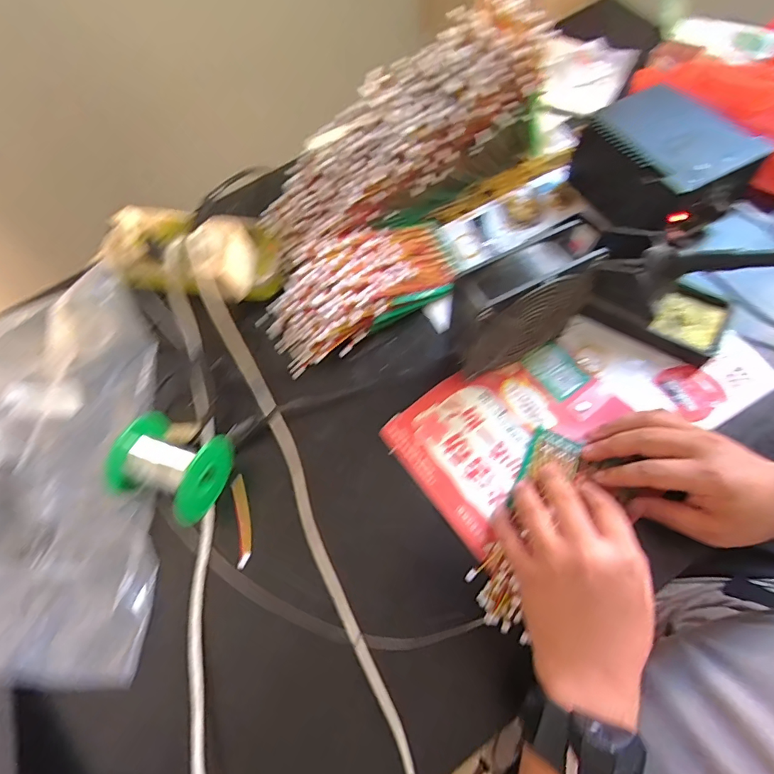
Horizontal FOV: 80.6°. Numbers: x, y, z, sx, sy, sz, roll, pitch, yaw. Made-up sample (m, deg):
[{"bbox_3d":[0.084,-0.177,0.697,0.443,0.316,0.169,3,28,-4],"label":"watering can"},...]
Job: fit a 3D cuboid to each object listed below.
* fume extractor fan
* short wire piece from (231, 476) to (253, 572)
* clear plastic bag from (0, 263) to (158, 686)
[{"bbox_3d":[0.112,-0.067,0.403,0.124,0.117,0.049,-26,68,-9],"label":"fume extractor fan"},{"bbox_3d":[-0.129,0.119,0.409,0.013,0.006,0.079,-13,67,-3],"label":"short wire piece"},{"bbox_3d":[-0.349,0.077,0.391,0.274,0.084,0.343,-10,67,-2],"label":"clear plastic bag"}]

